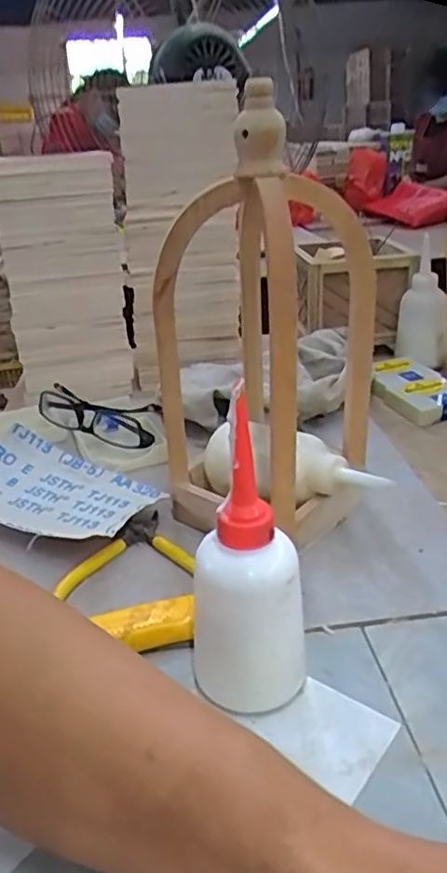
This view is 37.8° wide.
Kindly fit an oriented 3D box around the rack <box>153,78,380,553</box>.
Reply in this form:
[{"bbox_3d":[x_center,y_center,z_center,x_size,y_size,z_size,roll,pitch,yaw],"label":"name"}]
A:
[{"bbox_3d":[0.028,-0.064,0.463,0.139,0.292,0.113,7,27,22],"label":"rack"}]

